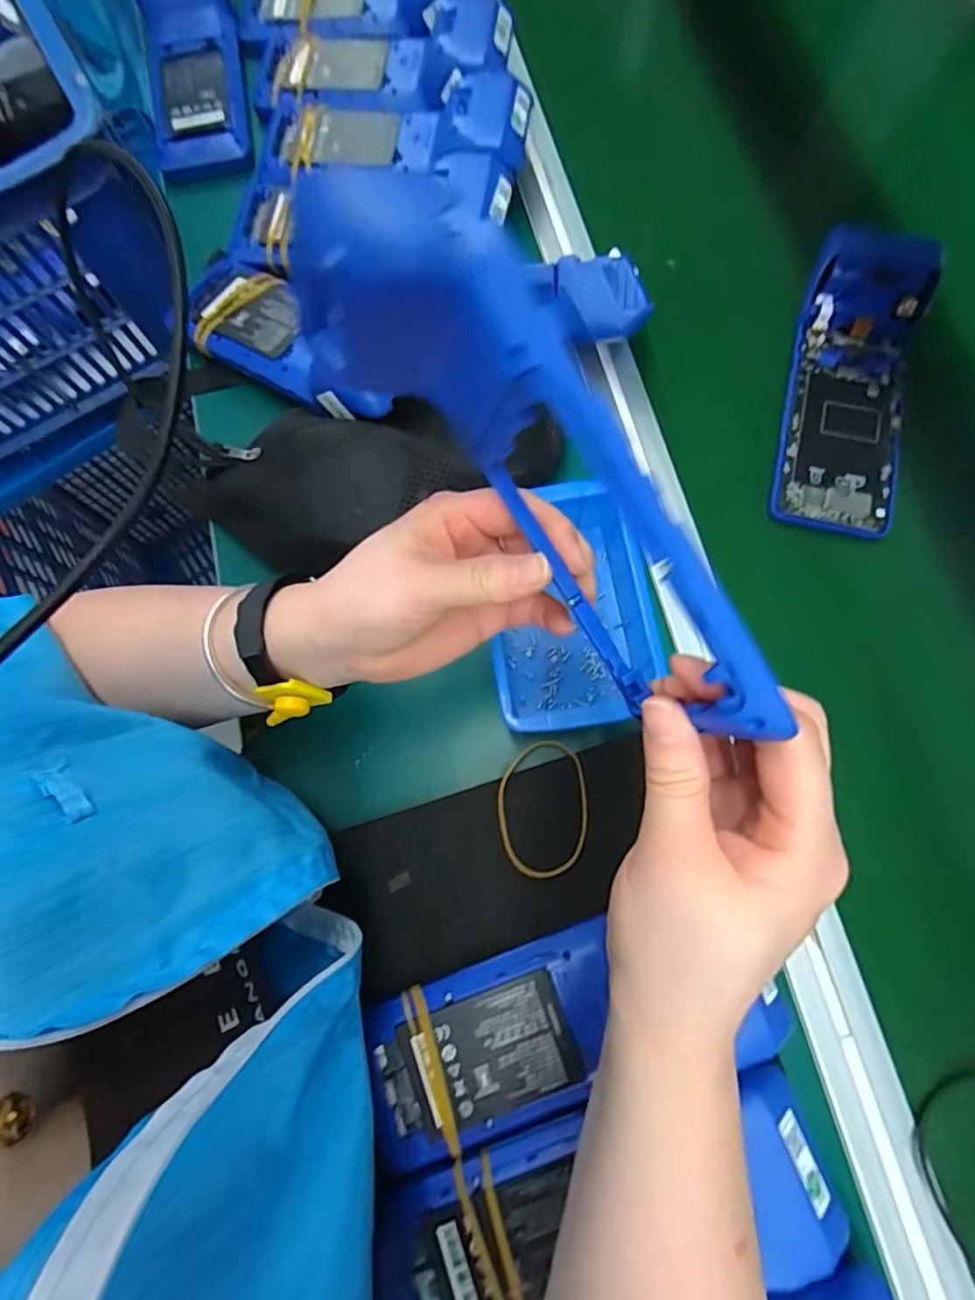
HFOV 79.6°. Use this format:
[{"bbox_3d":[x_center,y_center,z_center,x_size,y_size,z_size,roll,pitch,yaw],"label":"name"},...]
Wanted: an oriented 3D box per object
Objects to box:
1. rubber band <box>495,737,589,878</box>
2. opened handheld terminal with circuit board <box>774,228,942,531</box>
[{"bbox_3d":[0.034,0.098,0.364,0.056,0.004,0.081,-5,72,2],"label":"rubber band"},{"bbox_3d":[0.264,-0.192,0.417,0.082,0.044,0.214,12,78,6],"label":"opened handheld terminal with circuit board"}]

